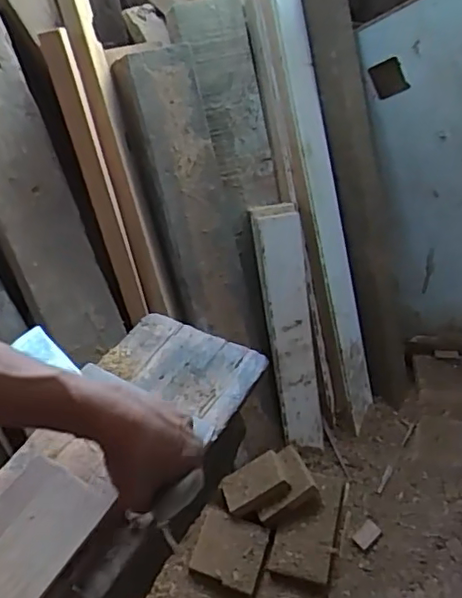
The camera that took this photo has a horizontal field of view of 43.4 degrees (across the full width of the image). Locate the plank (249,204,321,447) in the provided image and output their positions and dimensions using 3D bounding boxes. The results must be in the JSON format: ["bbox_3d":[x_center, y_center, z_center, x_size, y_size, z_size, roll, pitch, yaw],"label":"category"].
[{"bbox_3d":[0.112,0.063,1.107,0.090,0.481,0.030,-10,13,-2],"label":"plank"}]

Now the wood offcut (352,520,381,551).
[{"bbox_3d":[0.250,0.435,1.070,0.049,0.008,0.033,-38,55,-24],"label":"wood offcut"}]

